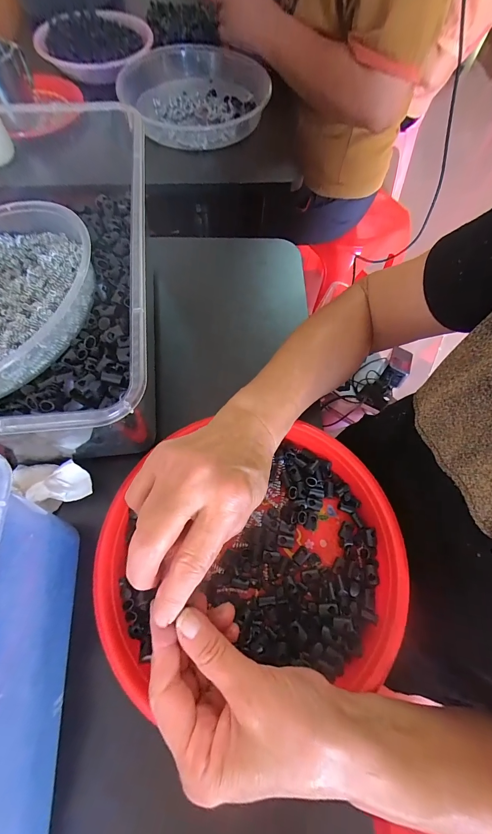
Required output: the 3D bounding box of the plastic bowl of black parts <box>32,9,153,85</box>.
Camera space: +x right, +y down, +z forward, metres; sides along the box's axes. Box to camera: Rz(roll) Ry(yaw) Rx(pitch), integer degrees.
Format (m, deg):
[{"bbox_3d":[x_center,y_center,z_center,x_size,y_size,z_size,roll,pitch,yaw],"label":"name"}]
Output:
[{"bbox_3d":[-0.253,-0.599,0.511,0.186,0.041,0.147,22,68,7],"label":"plastic bowl of black parts"}]

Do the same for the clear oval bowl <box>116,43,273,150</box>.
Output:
[{"bbox_3d":[-0.078,-0.498,0.488,0.217,0.051,0.200,-8,68,-6],"label":"clear oval bowl"}]

